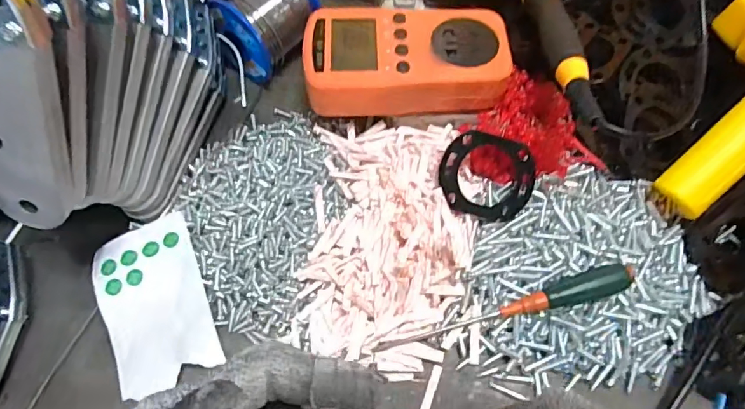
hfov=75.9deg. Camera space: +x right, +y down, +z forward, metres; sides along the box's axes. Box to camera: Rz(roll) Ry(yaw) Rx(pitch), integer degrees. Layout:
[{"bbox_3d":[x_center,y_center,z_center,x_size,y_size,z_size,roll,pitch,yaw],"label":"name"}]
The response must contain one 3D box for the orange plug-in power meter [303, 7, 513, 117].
[{"bbox_3d":[0.021,-0.090,0.313,0.129,0.040,0.078,-6,65,-6],"label":"orange plug-in power meter"}]

